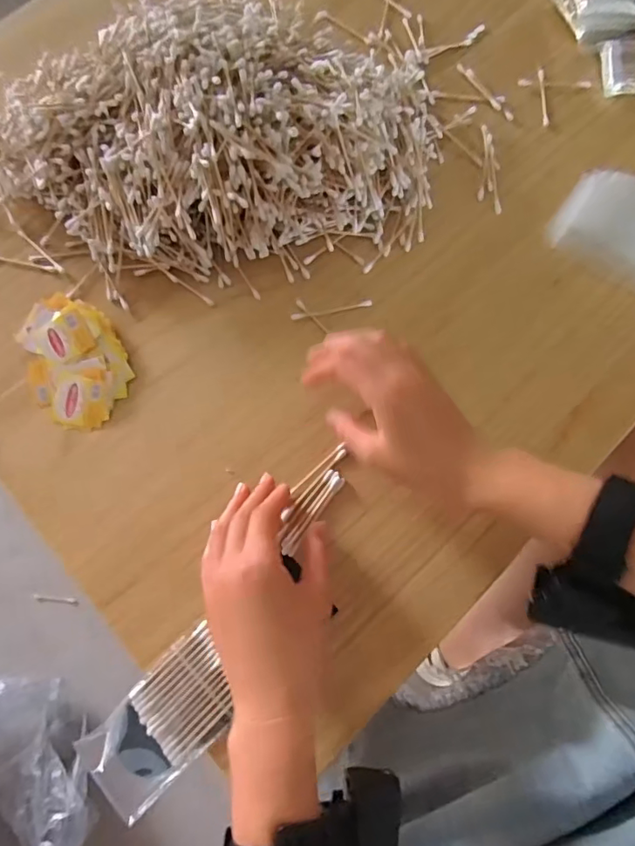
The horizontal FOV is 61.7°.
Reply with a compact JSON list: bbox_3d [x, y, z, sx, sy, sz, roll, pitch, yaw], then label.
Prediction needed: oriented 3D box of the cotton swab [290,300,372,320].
[{"bbox_3d":[0.013,-0.099,0.467,0.071,0.004,0.006,-12,71,-2],"label":"cotton swab"}]

